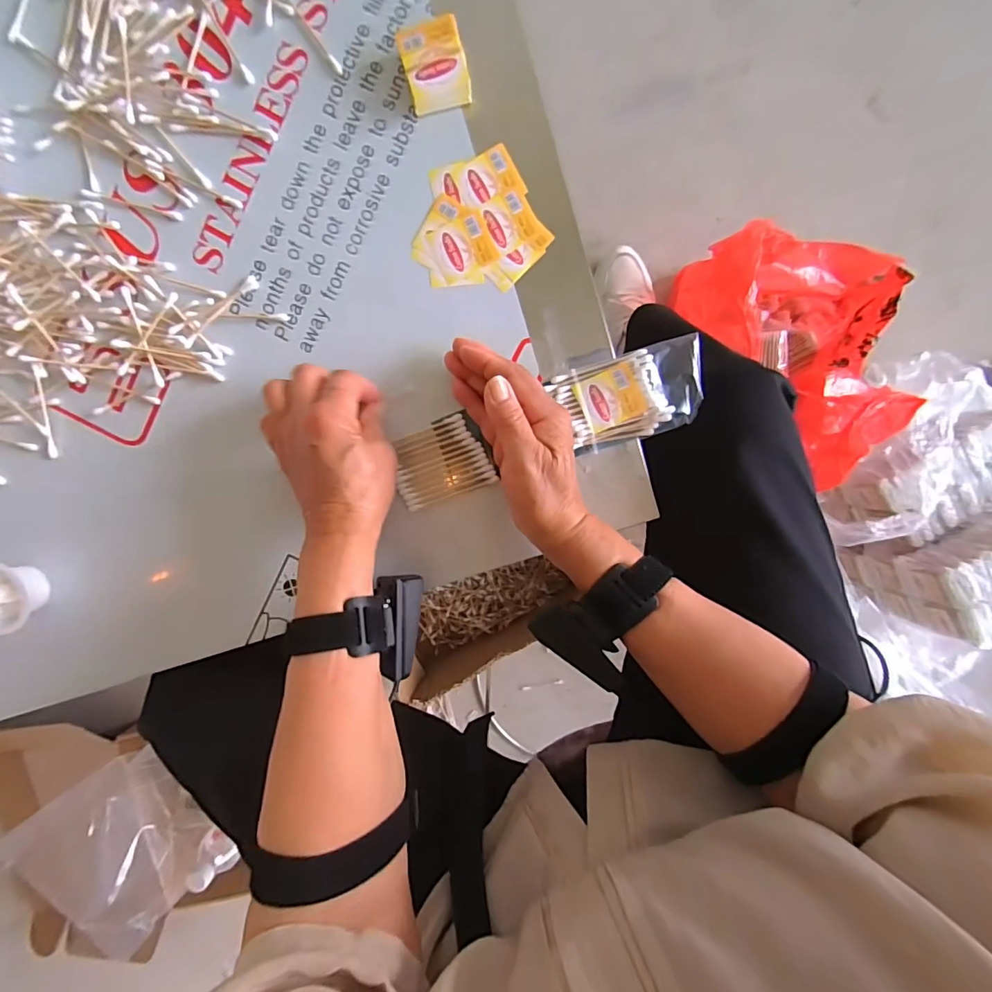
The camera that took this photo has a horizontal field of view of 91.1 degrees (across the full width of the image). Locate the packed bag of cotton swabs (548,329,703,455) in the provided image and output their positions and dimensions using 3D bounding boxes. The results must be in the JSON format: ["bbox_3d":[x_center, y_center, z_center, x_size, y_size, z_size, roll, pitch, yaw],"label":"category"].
[{"bbox_3d":[0.101,-0.077,0.361,0.105,0.015,0.070,-17,100,-1],"label":"packed bag of cotton swabs"}]

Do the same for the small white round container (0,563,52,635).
[{"bbox_3d":[-0.381,0.076,0.378,0.052,0.032,0.054,0,96,1],"label":"small white round container"}]

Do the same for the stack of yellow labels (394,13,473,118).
[{"bbox_3d":[-0.042,-0.296,0.338,0.041,0.023,0.049,-16,99,-1],"label":"stack of yellow labels"}]

